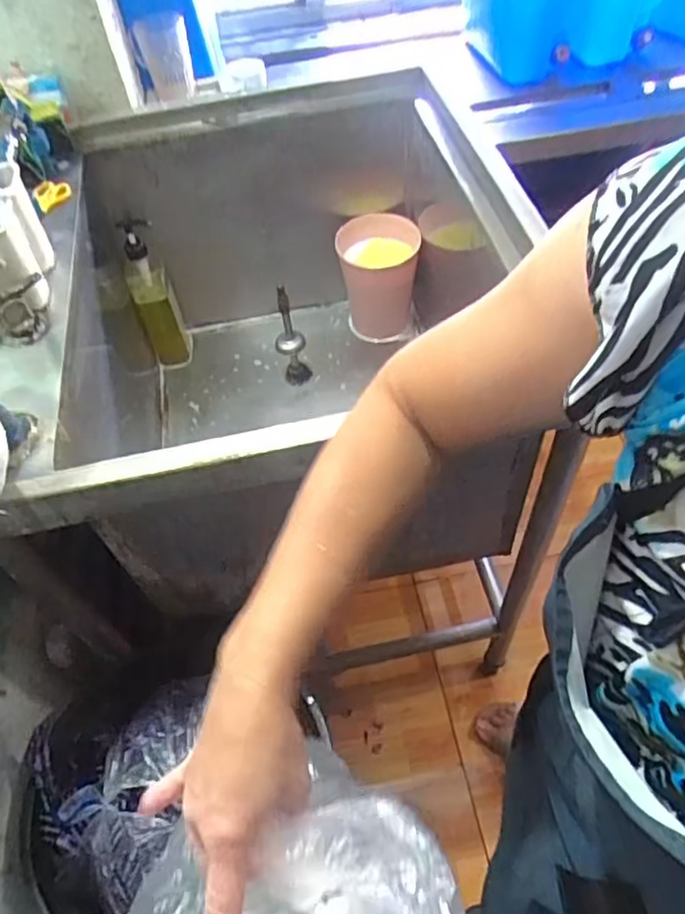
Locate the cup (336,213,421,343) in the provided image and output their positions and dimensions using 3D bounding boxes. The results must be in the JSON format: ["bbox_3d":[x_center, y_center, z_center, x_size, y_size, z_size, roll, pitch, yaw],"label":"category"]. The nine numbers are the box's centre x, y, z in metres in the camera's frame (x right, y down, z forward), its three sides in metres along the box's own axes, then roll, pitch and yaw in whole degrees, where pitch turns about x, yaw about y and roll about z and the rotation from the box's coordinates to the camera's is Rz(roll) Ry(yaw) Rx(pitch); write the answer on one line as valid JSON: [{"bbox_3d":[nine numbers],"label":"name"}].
[{"bbox_3d":[0.069,-0.332,1.221,0.149,0.191,0.176,-10,54,-3],"label":"cup"}]

